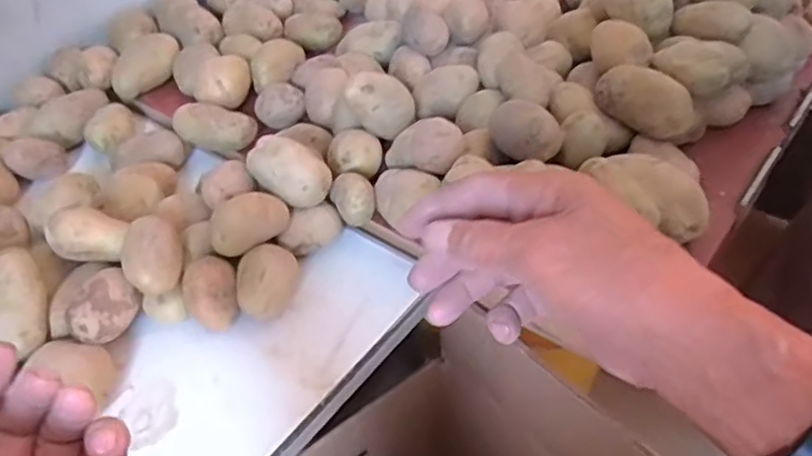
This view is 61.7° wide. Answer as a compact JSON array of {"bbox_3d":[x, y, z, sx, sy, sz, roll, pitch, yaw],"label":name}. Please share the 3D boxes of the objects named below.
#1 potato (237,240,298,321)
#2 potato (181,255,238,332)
[{"bbox_3d":[-0.114,0.051,0.571,0.052,0.053,0.062,-15,46,-11],"label":"potato"},{"bbox_3d":[-0.163,0.056,0.572,0.043,0.031,0.059,-22,84,-22],"label":"potato"}]

